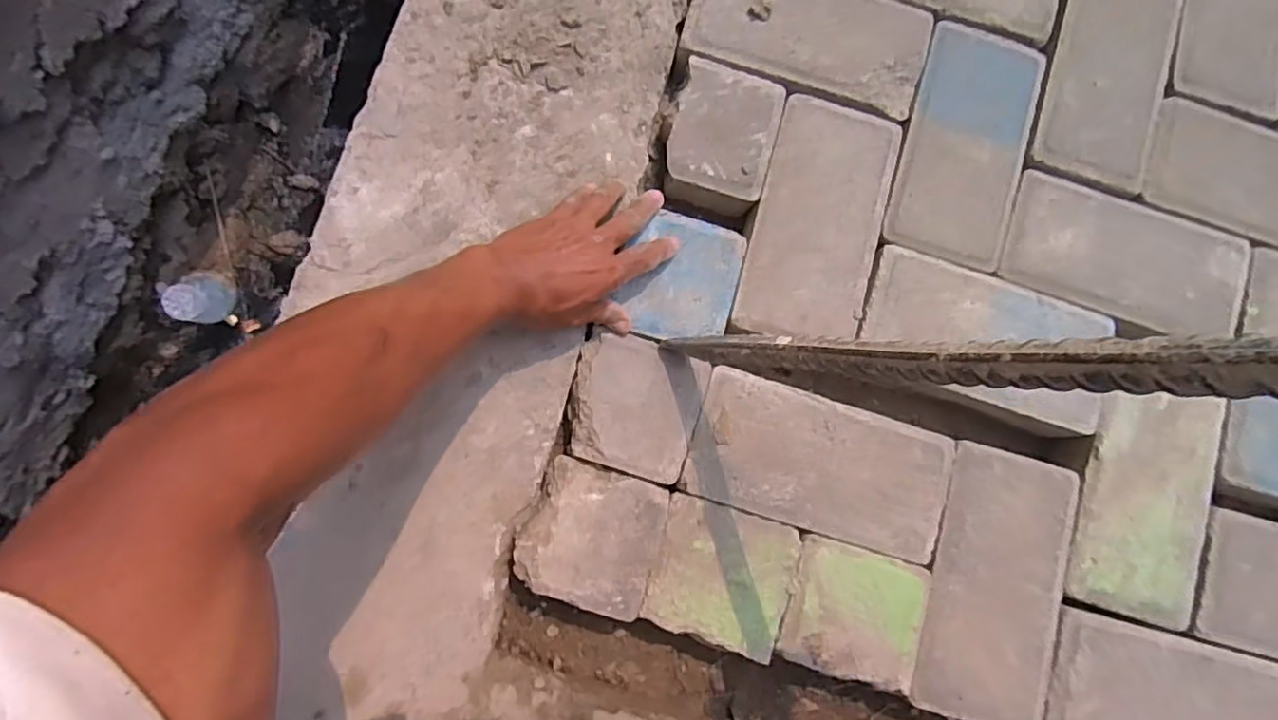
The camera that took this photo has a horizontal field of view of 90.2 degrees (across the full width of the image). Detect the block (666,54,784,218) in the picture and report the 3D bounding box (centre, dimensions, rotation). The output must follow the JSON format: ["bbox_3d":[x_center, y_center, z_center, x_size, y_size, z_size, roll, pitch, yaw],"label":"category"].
[{"bbox_3d":[0.071,-0.192,0.559,0.092,0.054,0.110,13,82,-2],"label":"block"}]

